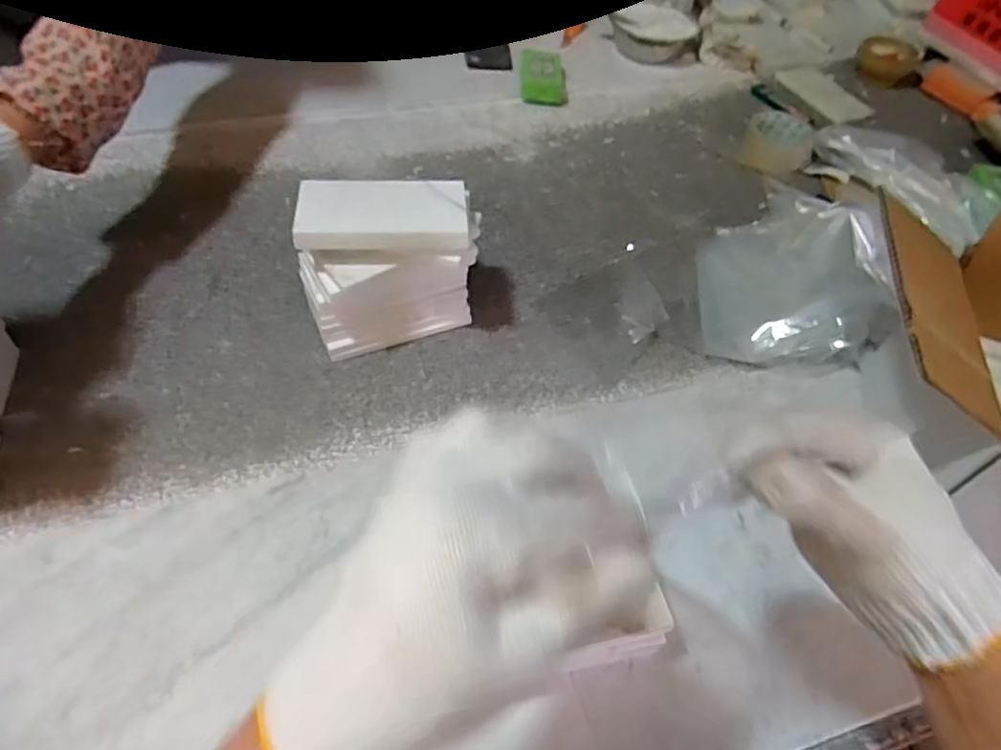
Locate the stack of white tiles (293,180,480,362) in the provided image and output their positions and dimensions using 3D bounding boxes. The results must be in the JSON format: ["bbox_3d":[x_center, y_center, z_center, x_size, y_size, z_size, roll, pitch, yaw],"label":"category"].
[{"bbox_3d":[-0.105,-0.105,0.617,0.161,0.133,0.090,-9,51,-13],"label":"stack of white tiles"}]

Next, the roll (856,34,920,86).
[{"bbox_3d":[0.659,-0.540,1.091,0.093,0.042,0.095,2,53,-3],"label":"roll"}]

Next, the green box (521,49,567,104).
[{"bbox_3d":[0.066,-0.456,0.973,0.073,0.044,0.098,3,49,-4],"label":"green box"}]

